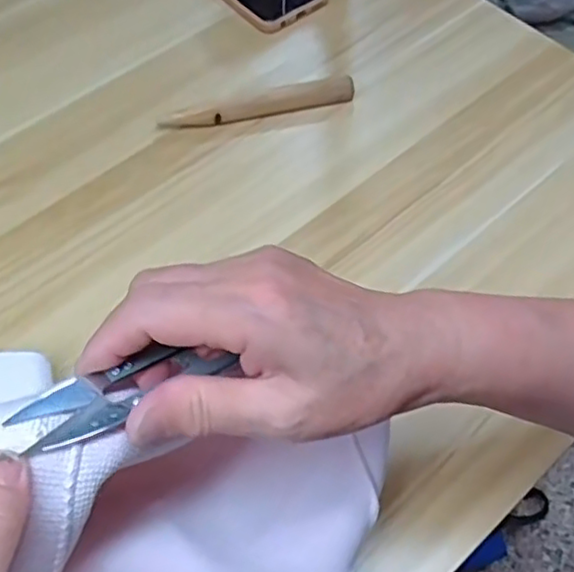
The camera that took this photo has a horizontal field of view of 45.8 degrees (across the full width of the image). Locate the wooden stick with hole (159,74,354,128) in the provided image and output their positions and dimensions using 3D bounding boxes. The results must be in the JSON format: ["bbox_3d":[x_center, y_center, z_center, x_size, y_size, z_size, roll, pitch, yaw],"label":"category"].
[{"bbox_3d":[-0.024,-0.147,0.550,0.155,0.018,0.022,-13,60,-9],"label":"wooden stick with hole"}]

